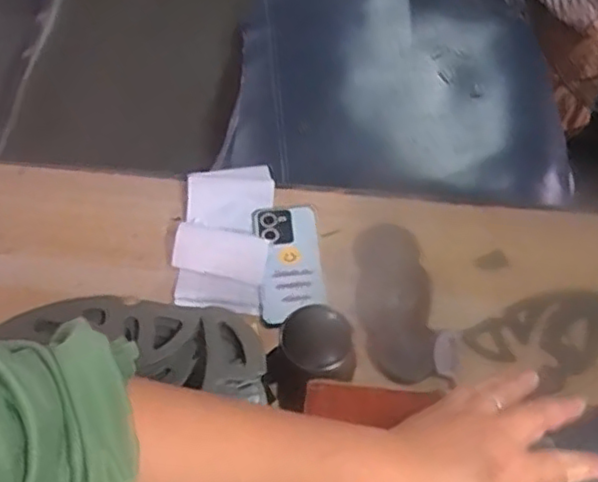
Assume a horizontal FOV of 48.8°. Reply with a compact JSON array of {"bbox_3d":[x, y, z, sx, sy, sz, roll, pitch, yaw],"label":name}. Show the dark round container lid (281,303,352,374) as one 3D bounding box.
[{"bbox_3d":[0.015,0.082,0.553,0.057,0.031,0.064,-11,59,-7],"label":"dark round container lid"}]

